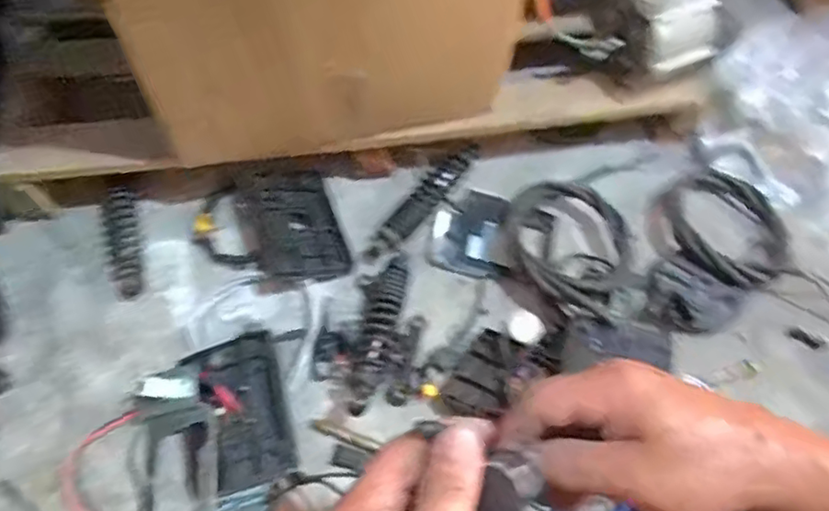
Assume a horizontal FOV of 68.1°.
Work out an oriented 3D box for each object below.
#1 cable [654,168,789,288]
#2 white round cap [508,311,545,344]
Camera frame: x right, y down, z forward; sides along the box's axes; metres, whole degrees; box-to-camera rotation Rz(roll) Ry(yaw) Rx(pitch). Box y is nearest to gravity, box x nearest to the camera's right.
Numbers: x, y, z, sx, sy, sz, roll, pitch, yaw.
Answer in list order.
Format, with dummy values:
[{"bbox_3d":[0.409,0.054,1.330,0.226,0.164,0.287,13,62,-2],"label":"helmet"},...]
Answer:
[{"bbox_3d":[0.459,-0.047,0.906,0.186,0.054,0.193,2,63,-3],"label":"cable"},{"bbox_3d":[0.153,0.099,0.843,0.046,0.010,0.047,2,63,-3],"label":"white round cap"}]

